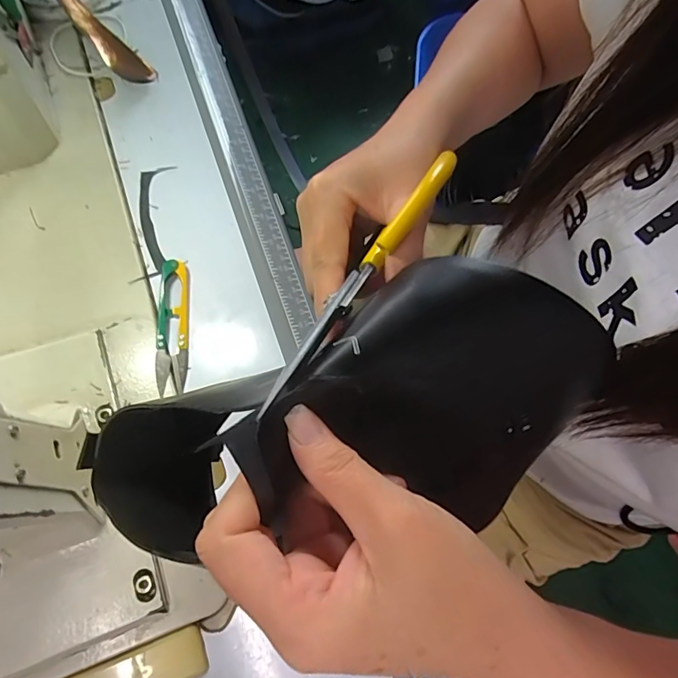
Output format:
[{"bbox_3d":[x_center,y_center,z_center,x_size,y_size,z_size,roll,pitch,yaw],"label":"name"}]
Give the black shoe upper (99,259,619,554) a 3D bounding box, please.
[{"bbox_3d":[-0.004,0.032,0.197,0.226,0.100,0.087,-24,76,10],"label":"black shoe upper"}]

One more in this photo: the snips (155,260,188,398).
[{"bbox_3d":[-0.125,-0.010,0.353,0.021,0.012,0.099,-2,76,0],"label":"snips"}]

